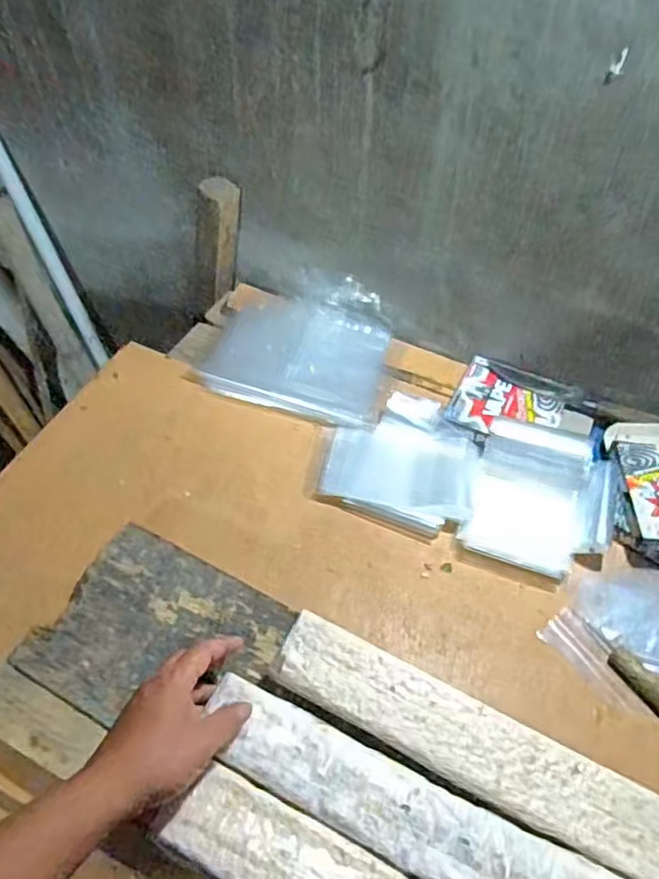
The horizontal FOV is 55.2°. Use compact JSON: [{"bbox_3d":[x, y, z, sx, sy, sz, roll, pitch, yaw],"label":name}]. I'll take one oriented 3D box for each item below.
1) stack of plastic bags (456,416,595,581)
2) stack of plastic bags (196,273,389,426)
[{"bbox_3d":[0.241,0.062,0.763,0.134,0.046,0.198,17,51,10],"label":"stack of plastic bags"},{"bbox_3d":[-0.039,-0.133,0.898,0.235,0.028,0.218,14,59,7],"label":"stack of plastic bags"}]

